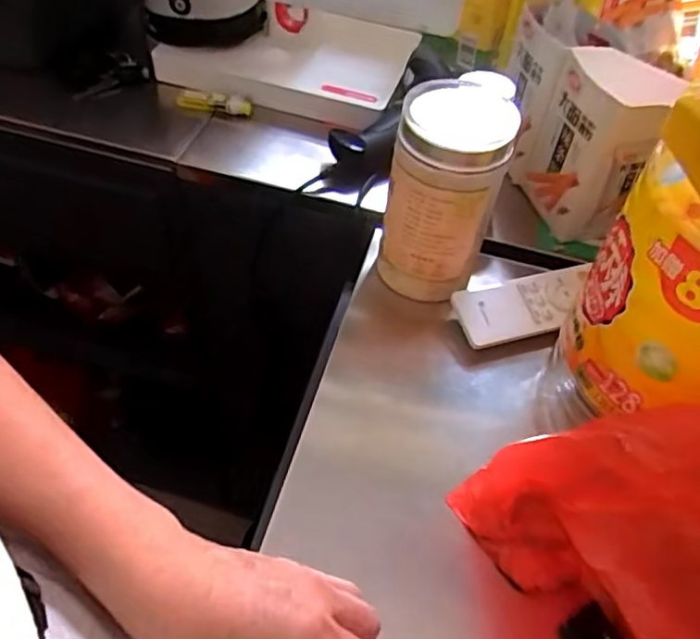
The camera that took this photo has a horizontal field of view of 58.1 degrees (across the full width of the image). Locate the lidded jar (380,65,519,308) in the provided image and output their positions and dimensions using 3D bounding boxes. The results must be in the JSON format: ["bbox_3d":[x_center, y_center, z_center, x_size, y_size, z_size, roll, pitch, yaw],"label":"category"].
[{"bbox_3d":[0.067,-0.088,0.450,0.074,0.150,0.071,22,53,12],"label":"lidded jar"}]

